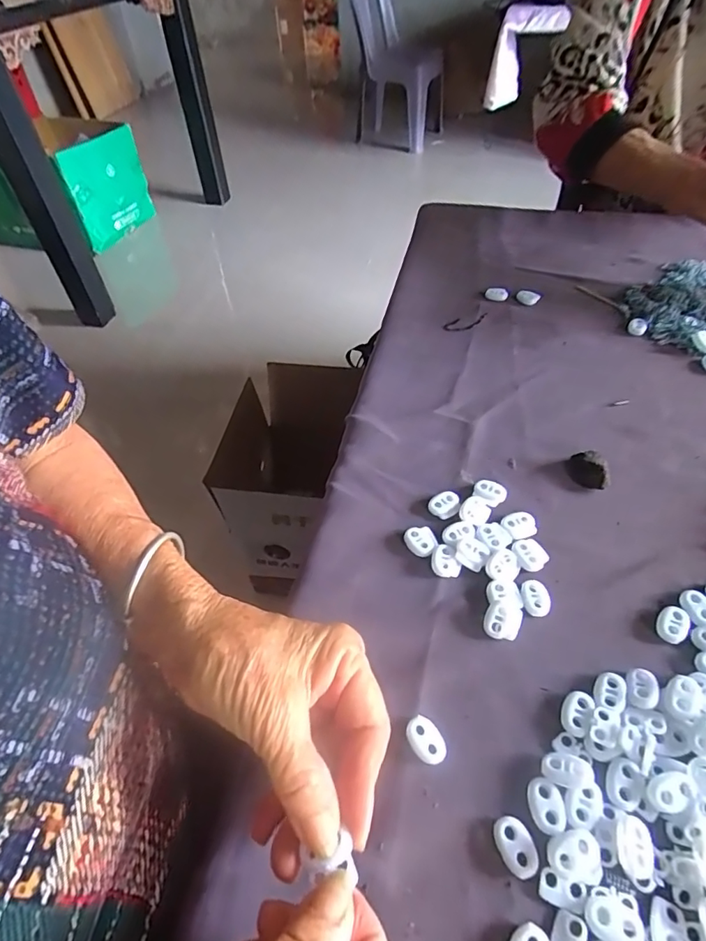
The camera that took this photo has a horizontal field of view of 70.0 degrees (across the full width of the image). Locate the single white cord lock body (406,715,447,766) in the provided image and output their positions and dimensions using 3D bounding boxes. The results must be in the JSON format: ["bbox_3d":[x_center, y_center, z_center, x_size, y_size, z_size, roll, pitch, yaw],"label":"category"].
[{"bbox_3d":[0.038,0.138,0.258,0.015,0.006,0.023,-31,53,-20],"label":"single white cord lock body"}]

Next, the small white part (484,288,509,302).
[{"bbox_3d":[0.151,-0.185,0.530,0.023,0.008,0.012,21,54,23],"label":"small white part"}]

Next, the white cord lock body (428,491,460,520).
[{"bbox_3d":[0.065,0.024,0.353,0.021,0.006,0.018,-26,51,-16],"label":"white cord lock body"}]

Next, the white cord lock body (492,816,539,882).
[{"bbox_3d":[0.074,0.170,0.228,0.016,0.005,0.024,-24,50,-15],"label":"white cord lock body"}]

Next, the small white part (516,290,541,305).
[{"bbox_3d":[0.181,-0.179,0.523,0.024,0.009,0.013,12,51,16],"label":"small white part"}]

